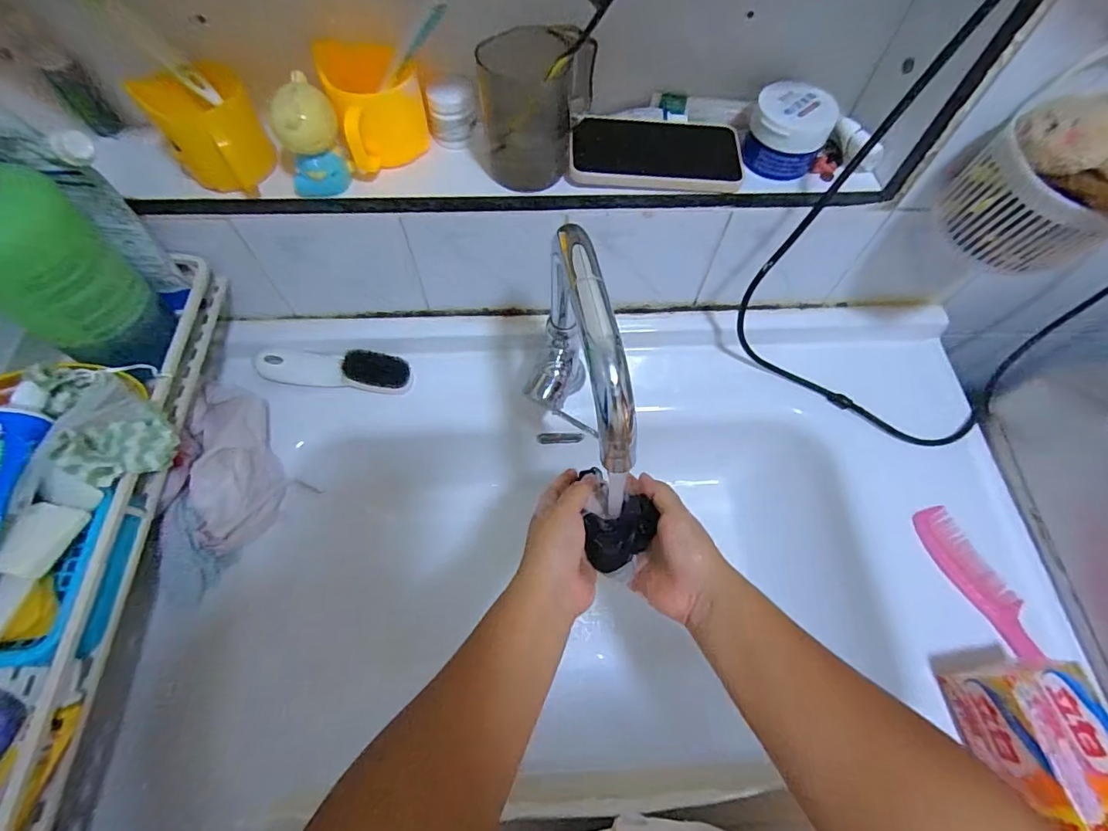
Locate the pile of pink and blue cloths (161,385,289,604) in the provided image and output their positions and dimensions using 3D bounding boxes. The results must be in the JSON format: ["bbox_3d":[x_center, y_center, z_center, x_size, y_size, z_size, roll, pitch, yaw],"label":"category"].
[{"bbox_3d":[-0.308,0.067,0.464,0.071,0.078,0.199,2,64,0],"label":"pile of pink and blue cloths"}]

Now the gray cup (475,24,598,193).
[{"bbox_3d":[-0.013,-0.250,0.409,0.088,0.102,0.063,1,64,-1],"label":"gray cup"}]

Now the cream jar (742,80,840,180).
[{"bbox_3d":[0.204,-0.248,0.435,0.067,0.050,0.060,29,67,12],"label":"cream jar"}]

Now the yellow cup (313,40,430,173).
[{"bbox_3d":[-0.145,-0.254,0.419,0.076,0.083,0.062,-24,67,-12],"label":"yellow cup"}]

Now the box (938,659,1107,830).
[{"bbox_3d":[0.375,0.254,0.382,0.072,0.076,0.122,-5,64,-4],"label":"box"}]

